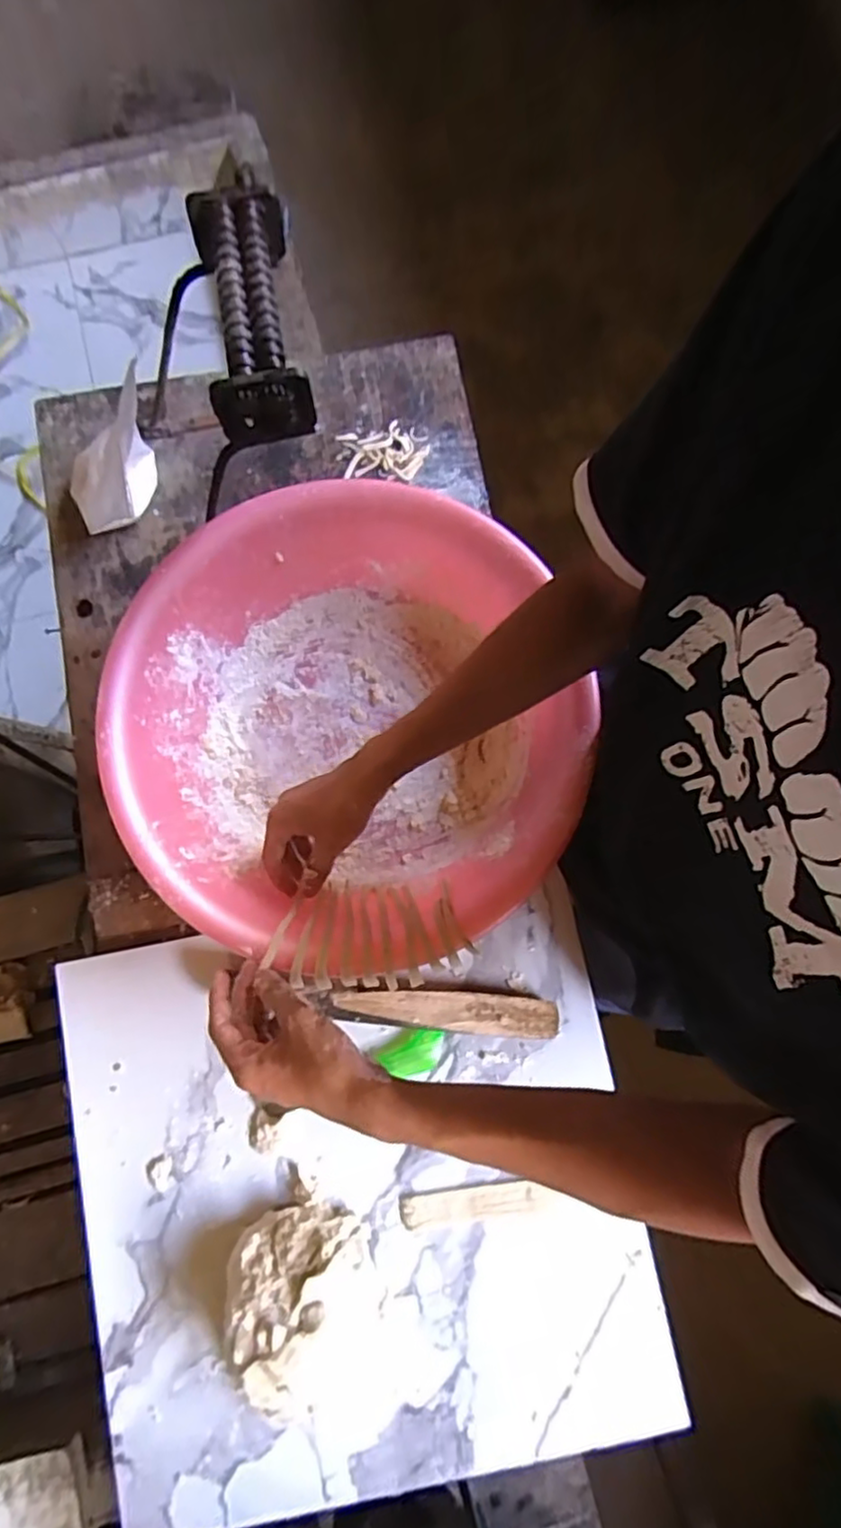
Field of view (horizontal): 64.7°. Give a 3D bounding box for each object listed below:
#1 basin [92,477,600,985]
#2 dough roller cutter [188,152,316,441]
[{"bbox_3d":[-0.067,-0.032,0.615,0.383,0.122,0.402,0,79,0],"label":"basin"},{"bbox_3d":[-0.131,-0.350,0.515,0.070,0.069,0.212,-10,79,-2],"label":"dough roller cutter"}]

